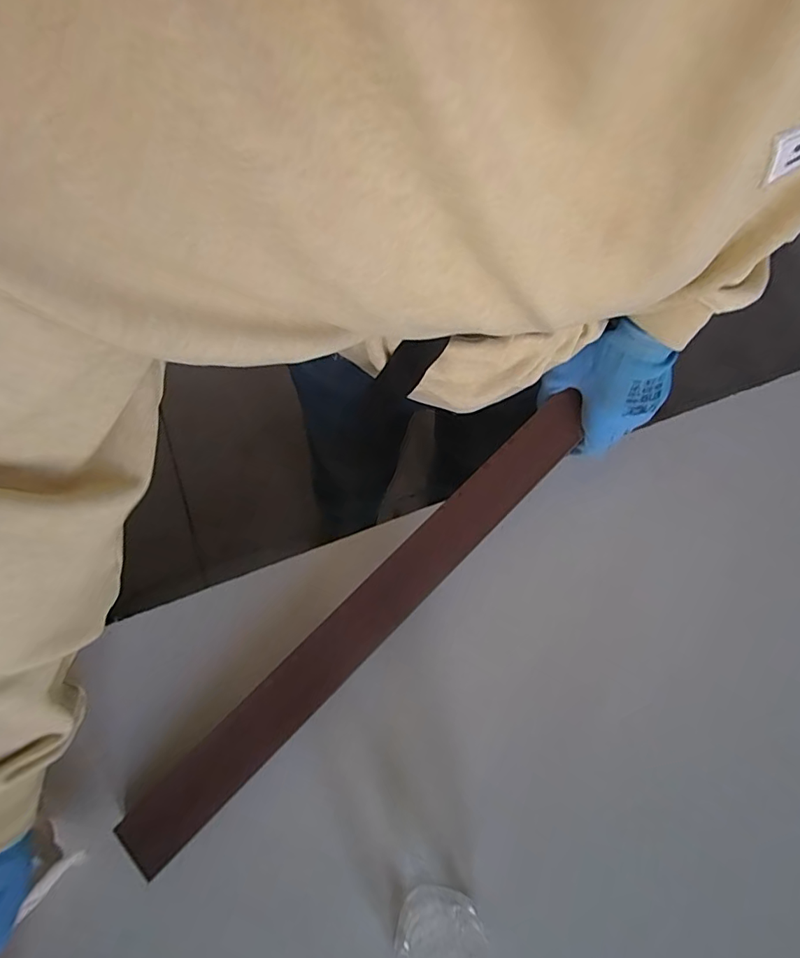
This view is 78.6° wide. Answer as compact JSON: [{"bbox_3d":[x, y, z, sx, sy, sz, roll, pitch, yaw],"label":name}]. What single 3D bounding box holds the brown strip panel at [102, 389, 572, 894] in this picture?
[{"bbox_3d":[-0.021,0.111,0.423,0.514,0.010,0.049,-44,76,-10],"label":"brown strip panel"}]

